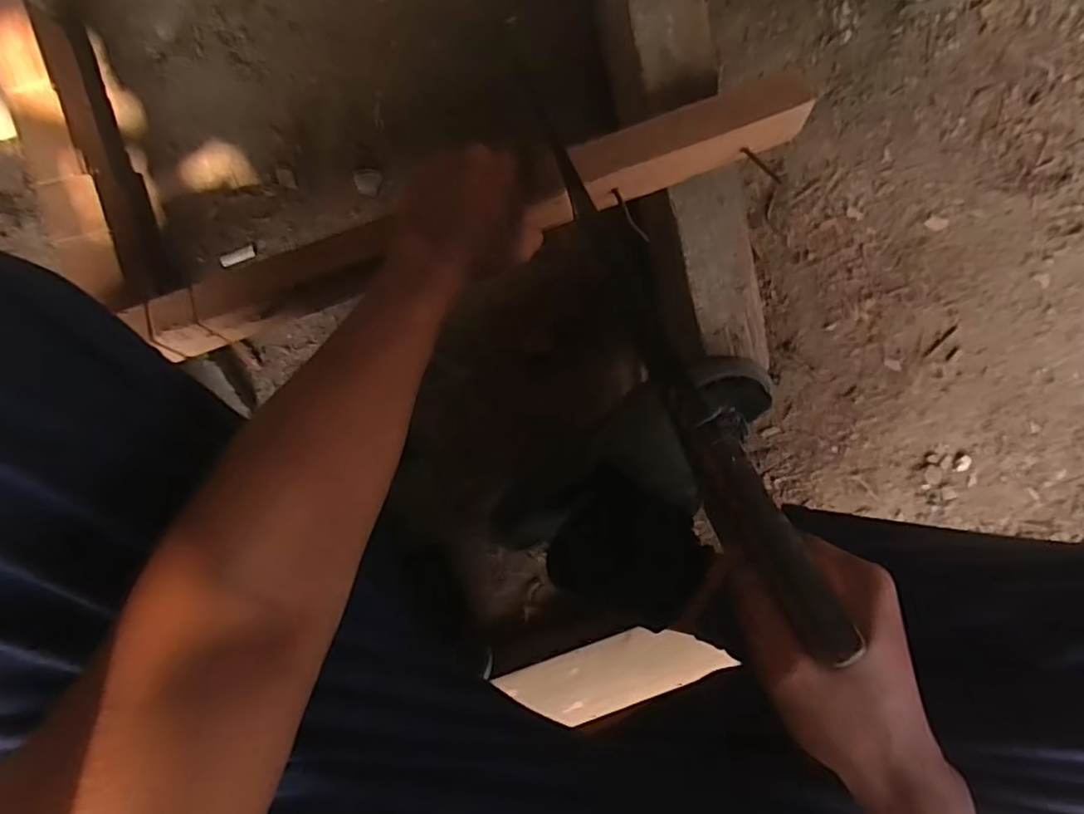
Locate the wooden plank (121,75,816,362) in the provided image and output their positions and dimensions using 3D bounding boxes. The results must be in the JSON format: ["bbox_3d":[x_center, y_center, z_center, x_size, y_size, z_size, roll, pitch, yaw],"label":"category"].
[{"bbox_3d":[-0.047,-0.128,0.419,0.479,0.043,0.052,-17,98,3],"label":"wooden plank"}]

